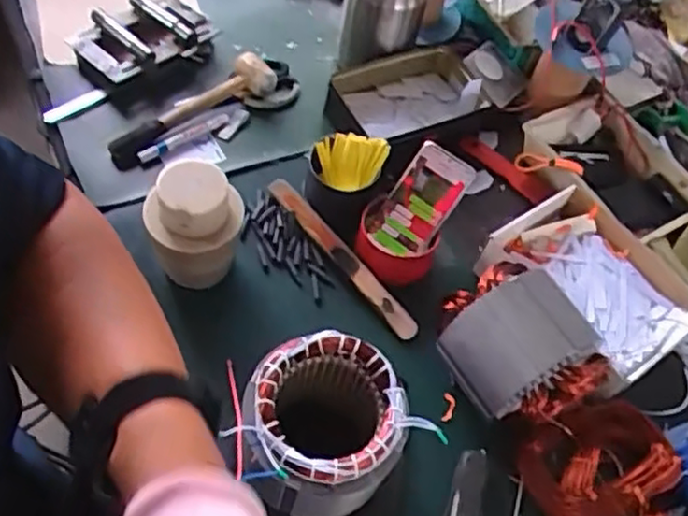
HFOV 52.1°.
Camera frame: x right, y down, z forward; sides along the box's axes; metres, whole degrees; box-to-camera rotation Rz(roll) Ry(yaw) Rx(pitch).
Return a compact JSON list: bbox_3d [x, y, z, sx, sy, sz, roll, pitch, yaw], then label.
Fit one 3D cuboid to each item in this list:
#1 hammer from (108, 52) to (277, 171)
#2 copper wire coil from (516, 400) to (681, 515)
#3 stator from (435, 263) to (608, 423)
[{"bbox_3d":[-0.219,-0.216,1.009,0.266,0.039,0.069,-33,67,-24],"label":"hammer"},{"bbox_3d":[0.292,0.254,0.766,0.167,0.050,0.201,-9,59,-12],"label":"copper wire coil"},{"bbox_3d":[0.190,0.103,0.792,0.138,0.145,0.173,-28,65,-22],"label":"stator"}]

